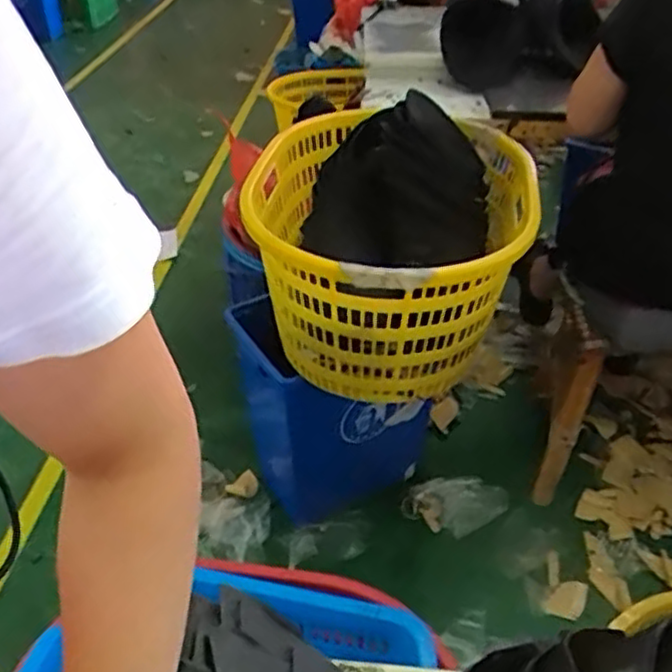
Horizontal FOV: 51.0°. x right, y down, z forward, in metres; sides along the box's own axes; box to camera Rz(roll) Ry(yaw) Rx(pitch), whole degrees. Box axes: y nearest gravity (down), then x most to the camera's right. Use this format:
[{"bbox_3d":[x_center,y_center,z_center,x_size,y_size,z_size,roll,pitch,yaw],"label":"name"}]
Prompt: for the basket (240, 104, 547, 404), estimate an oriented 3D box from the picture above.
[{"bbox_3d":[0.093,-0.162,1.271,0.472,0.291,0.645,8,38,11],"label":"basket"}]

